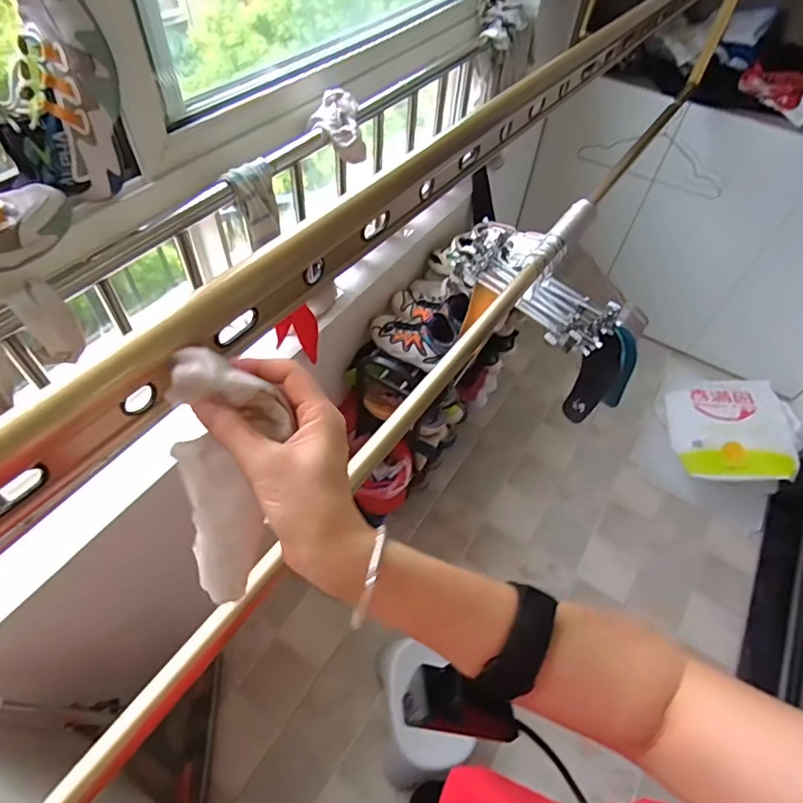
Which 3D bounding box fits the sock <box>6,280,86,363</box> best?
[{"bbox_3d":[-0.421,-0.096,0.603,0.051,0.083,0.054,-34,62,-26],"label":"sock"}]

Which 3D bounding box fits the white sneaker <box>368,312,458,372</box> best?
[{"bbox_3d":[0.030,-0.166,1.209,0.212,0.097,0.105,35,59,21],"label":"white sneaker"}]

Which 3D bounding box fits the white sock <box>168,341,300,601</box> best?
[{"bbox_3d":[-0.096,0.045,0.287,0.056,0.144,0.024,3,12,-2],"label":"white sock"}]

